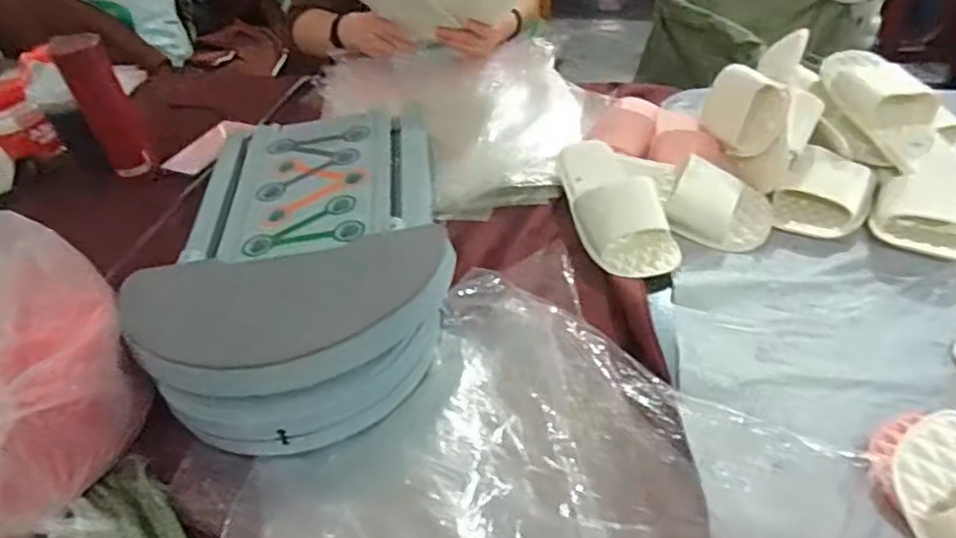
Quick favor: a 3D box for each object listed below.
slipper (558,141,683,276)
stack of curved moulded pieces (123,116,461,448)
[{"bbox_3d":[0.166,-0.089,0.807,0.101,0.065,0.233,-10,42,-3],"label":"slipper"},{"bbox_3d":[-0.204,-0.040,0.751,0.317,0.121,0.501,-10,42,-3],"label":"stack of curved moulded pieces"}]

